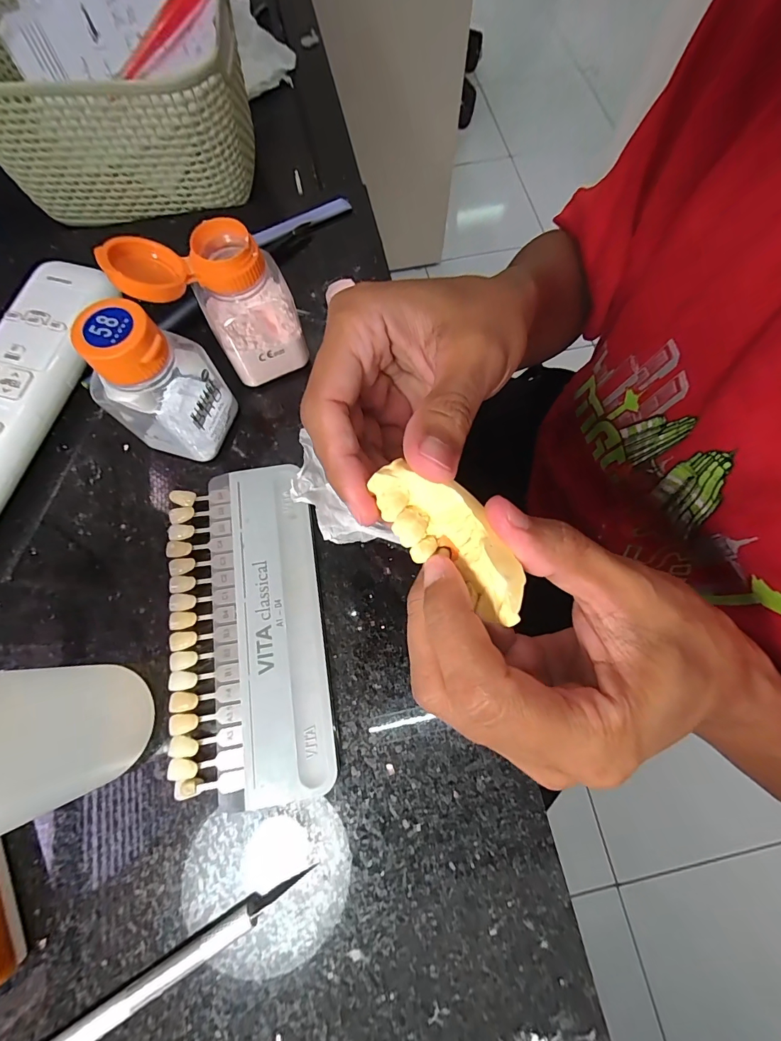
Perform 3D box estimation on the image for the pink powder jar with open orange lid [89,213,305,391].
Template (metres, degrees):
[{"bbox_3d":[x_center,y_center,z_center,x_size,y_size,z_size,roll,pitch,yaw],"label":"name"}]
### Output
[{"bbox_3d":[-0.080,-0.100,0.195,0.065,0.075,0.031,-24,74,-7],"label":"pink powder jar with open orange lid"}]

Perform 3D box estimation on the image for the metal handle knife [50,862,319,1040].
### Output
[{"bbox_3d":[-0.092,0.171,0.145,0.137,0.007,0.008,-30,74,-9],"label":"metal handle knife"}]

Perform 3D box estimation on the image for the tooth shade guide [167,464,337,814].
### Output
[{"bbox_3d":[-0.066,0.046,0.185,0.065,0.009,0.145,-9,72,-3],"label":"tooth shade guide"}]

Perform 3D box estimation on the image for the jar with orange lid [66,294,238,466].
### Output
[{"bbox_3d":[-0.103,-0.058,0.185,0.037,0.072,0.043,28,74,9],"label":"jar with orange lid"}]

